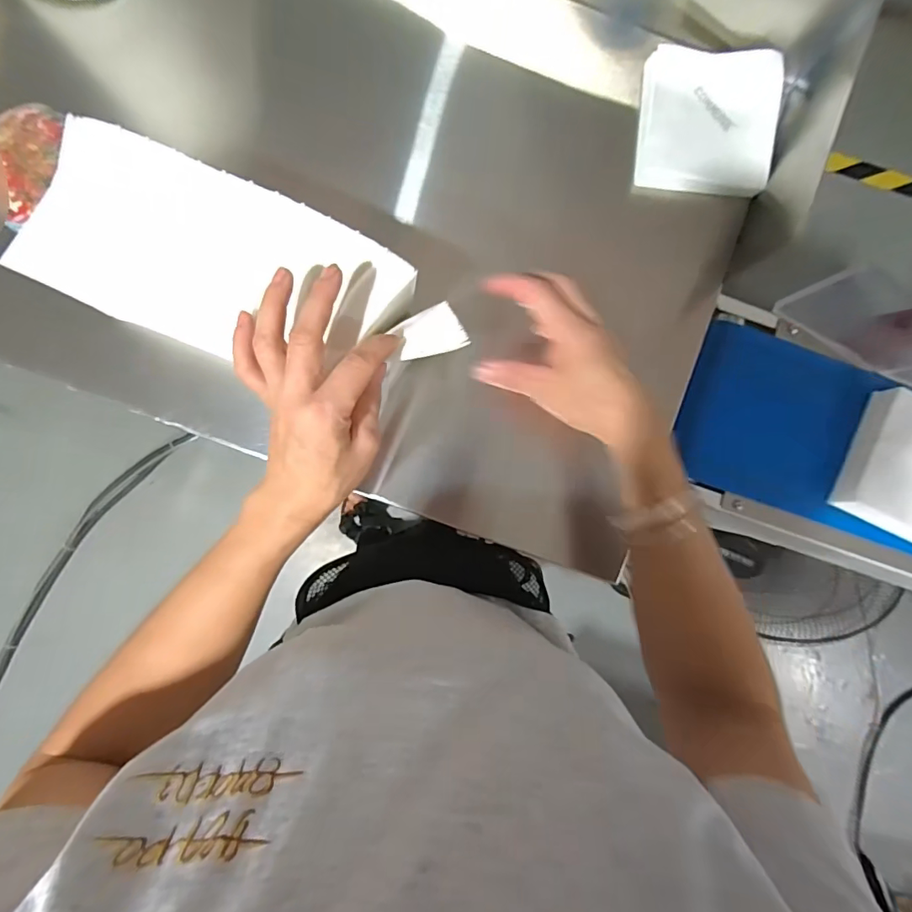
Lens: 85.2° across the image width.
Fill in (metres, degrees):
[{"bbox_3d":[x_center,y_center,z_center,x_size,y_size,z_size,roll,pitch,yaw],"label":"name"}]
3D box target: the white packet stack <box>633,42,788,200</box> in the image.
[{"bbox_3d":[0.230,-0.308,0.454,0.120,0.028,0.120,5,90,-3],"label":"white packet stack"}]

